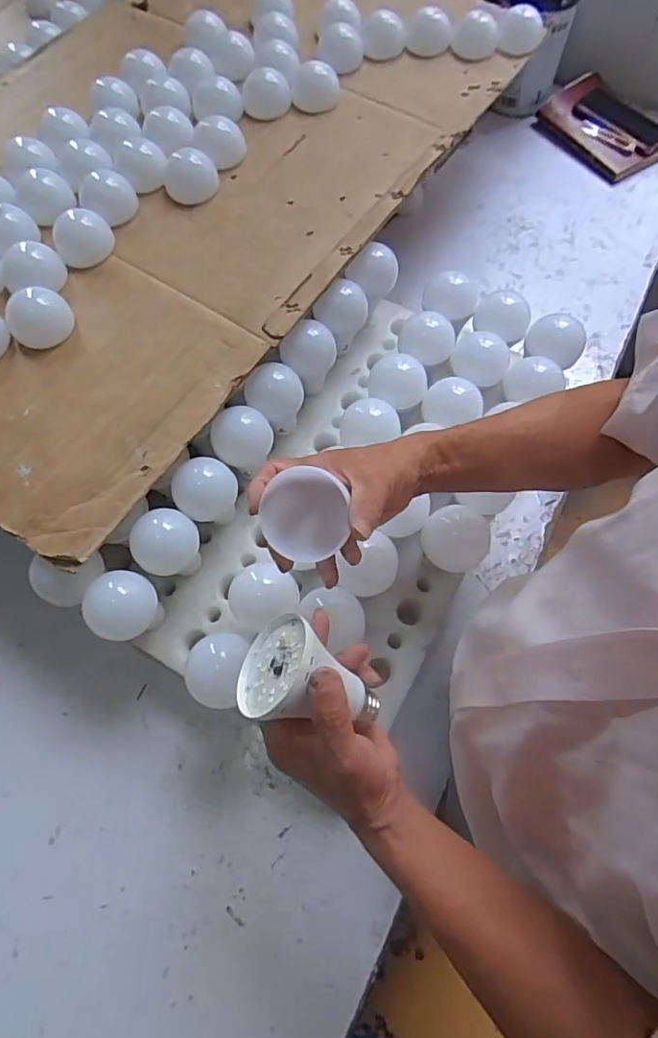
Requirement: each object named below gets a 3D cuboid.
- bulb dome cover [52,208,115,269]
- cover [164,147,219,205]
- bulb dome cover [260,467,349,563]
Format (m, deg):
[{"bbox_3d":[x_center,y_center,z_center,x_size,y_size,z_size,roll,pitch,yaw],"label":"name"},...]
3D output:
[{"bbox_3d":[-0.283,-0.324,0.626,0.059,0.034,0.055,-11,67,-5],"label":"bulb dome cover"},{"bbox_3d":[-0.171,-0.421,0.665,0.064,0.038,0.051,1,66,0],"label":"cover"},{"bbox_3d":[-0.015,-0.005,0.389,0.059,0.037,0.062,30,71,13],"label":"bulb dome cover"}]

